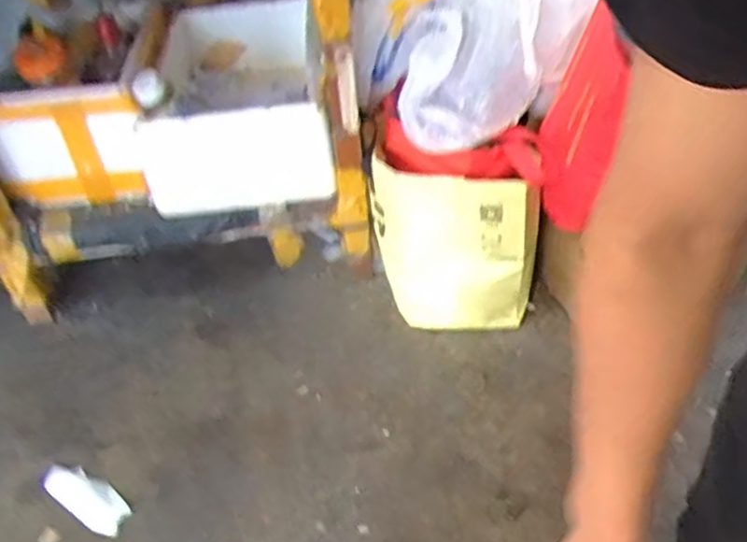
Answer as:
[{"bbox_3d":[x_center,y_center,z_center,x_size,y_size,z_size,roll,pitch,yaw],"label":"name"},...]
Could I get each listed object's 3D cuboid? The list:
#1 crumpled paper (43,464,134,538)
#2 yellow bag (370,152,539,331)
[{"bbox_3d":[-0.364,0.282,0.876,0.130,0.011,0.050,22,49,26],"label":"crumpled paper"},{"bbox_3d":[0.108,-0.021,0.986,0.228,0.272,0.078,7,44,12],"label":"yellow bag"}]

